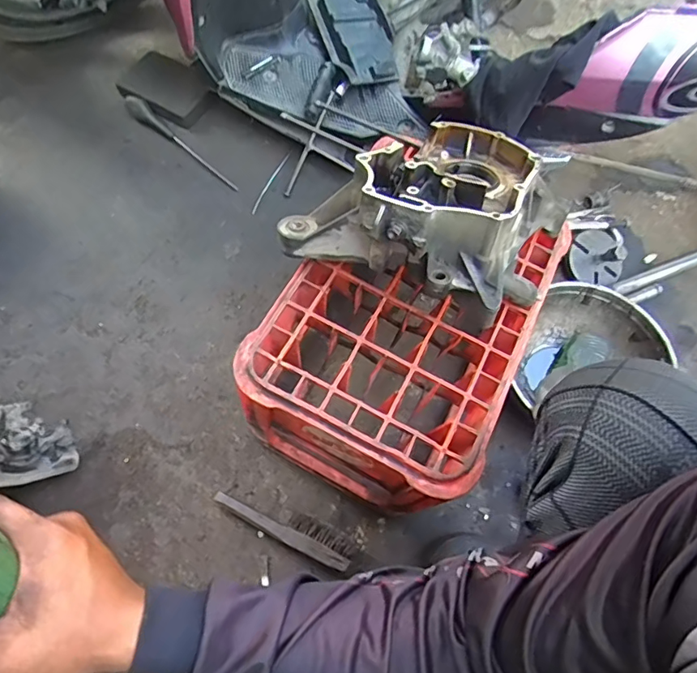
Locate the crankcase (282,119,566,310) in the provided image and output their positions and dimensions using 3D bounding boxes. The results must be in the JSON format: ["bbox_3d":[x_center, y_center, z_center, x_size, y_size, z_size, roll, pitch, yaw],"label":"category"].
[{"bbox_3d":[0.096,-0.154,0.536,0.270,0.122,0.211,21,66,9],"label":"crankcase"}]

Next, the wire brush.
[{"bbox_3d":[-0.087,0.255,0.685,0.198,0.033,0.042,24,67,8],"label":"wire brush"}]

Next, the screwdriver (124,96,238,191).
[{"bbox_3d":[-0.329,-0.379,0.980,0.302,0.029,0.035,39,69,13],"label":"screwdriver"}]

